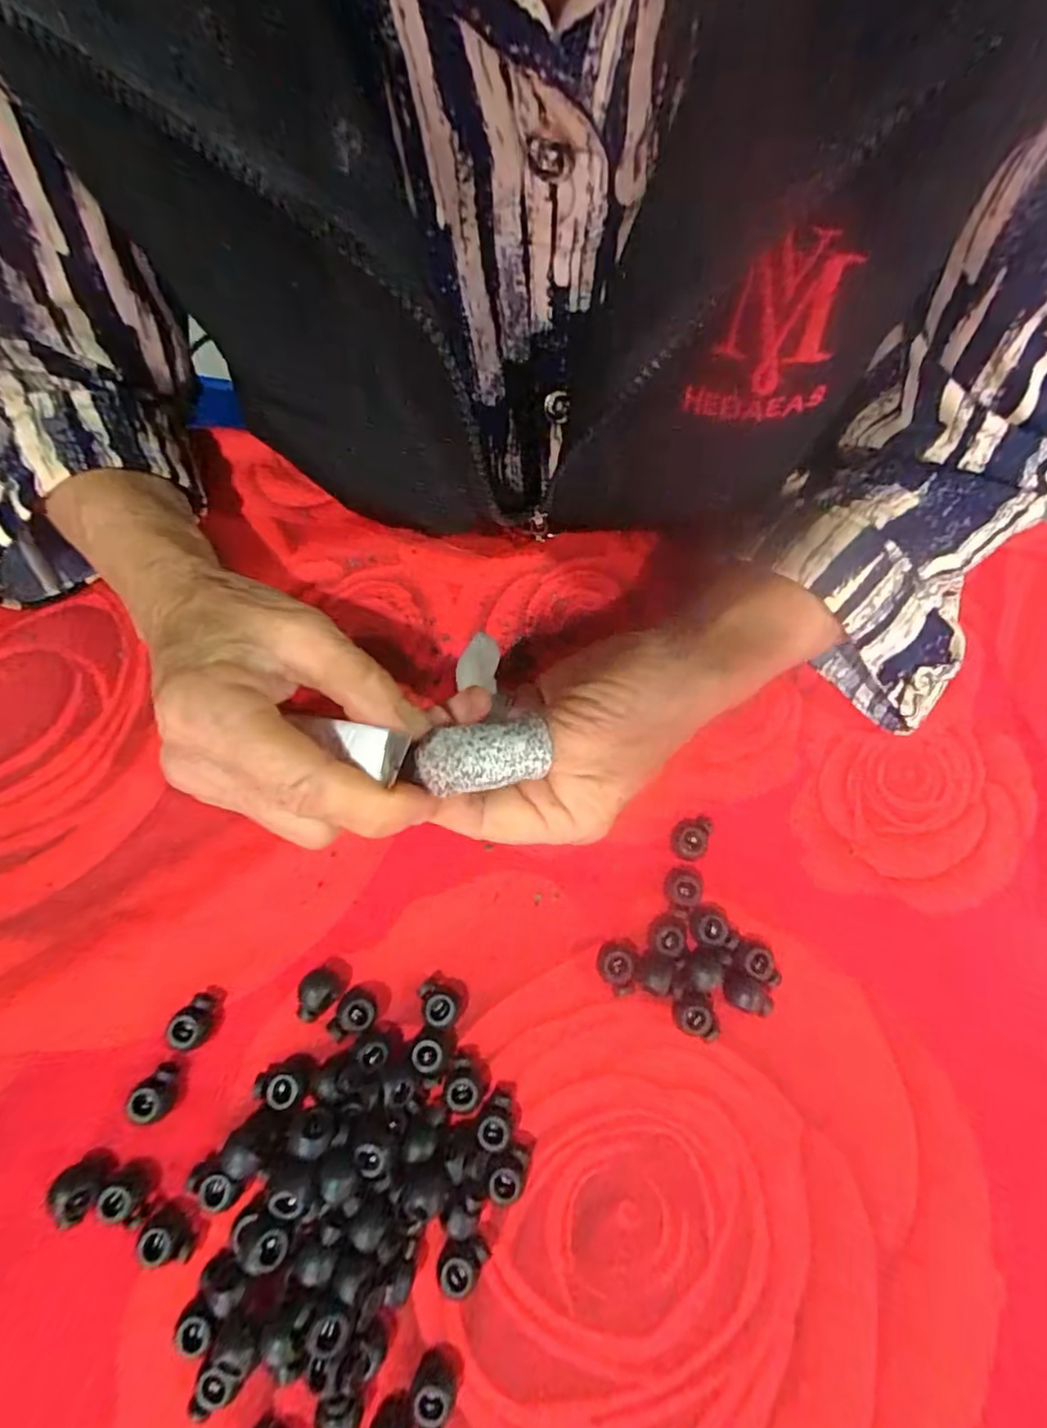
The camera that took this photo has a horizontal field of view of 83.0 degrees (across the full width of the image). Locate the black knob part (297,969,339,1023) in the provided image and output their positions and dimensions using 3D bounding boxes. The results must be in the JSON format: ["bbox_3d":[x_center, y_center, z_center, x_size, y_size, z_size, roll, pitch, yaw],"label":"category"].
[{"bbox_3d":[-0.081,0.110,0.231,0.013,0.014,0.021,32,75,9],"label":"black knob part"}]

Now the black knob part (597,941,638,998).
[{"bbox_3d":[0.038,0.103,0.241,0.015,0.011,0.019,15,74,4],"label":"black knob part"}]

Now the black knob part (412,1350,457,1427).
[{"bbox_3d":[-0.031,0.232,0.201,0.014,0.011,0.019,8,73,2],"label":"black knob part"}]

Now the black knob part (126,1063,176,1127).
[{"bbox_3d":[-0.137,0.142,0.221,0.013,0.013,0.017,30,75,8],"label":"black knob part"}]

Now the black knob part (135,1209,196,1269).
[{"bbox_3d":[-0.125,0.185,0.208,0.017,0.013,0.012,17,74,4],"label":"black knob part"}]

